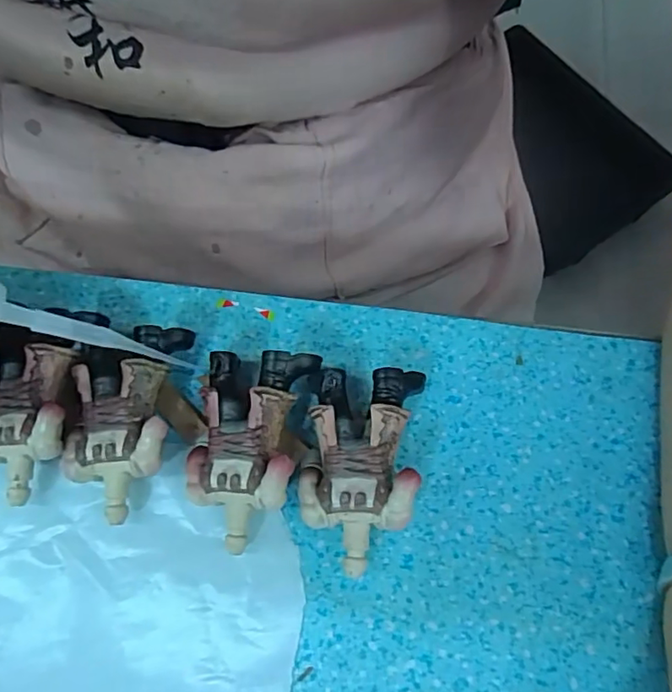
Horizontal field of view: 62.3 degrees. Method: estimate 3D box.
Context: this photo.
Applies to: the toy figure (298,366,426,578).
[{"bbox_3d":[0.007,0.036,0.170,0.034,0.022,0.058,5,69,4],"label":"toy figure"}]

